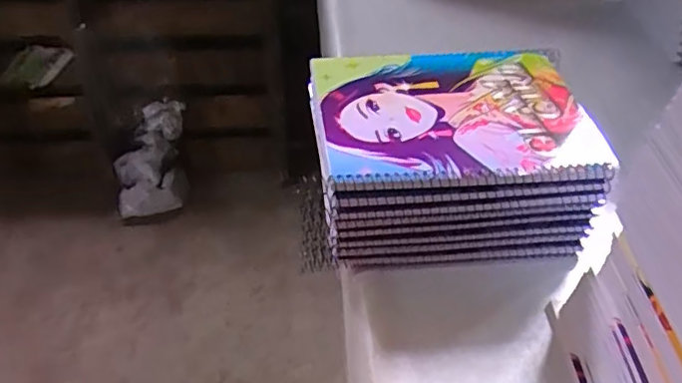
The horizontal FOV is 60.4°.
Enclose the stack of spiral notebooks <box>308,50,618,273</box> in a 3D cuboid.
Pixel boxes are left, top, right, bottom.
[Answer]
[{"bbox_3d":[0.084,-0.027,0.469,0.202,0.103,0.147,-5,45,-6],"label":"stack of spiral notebooks"}]

